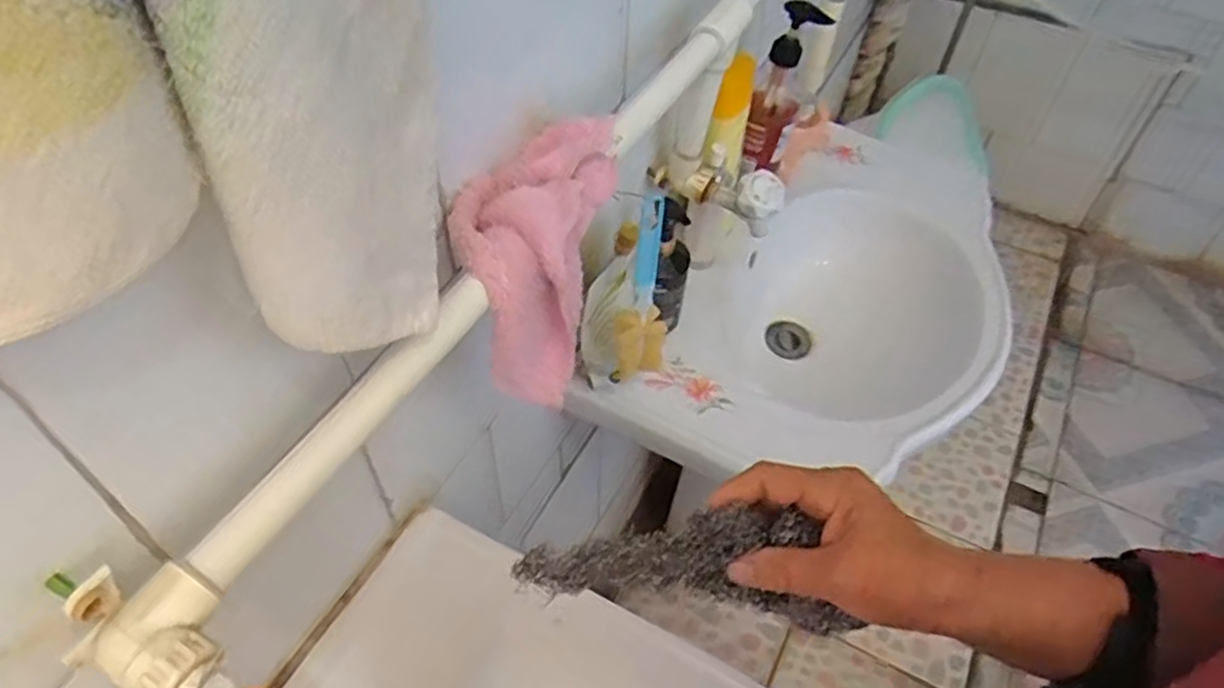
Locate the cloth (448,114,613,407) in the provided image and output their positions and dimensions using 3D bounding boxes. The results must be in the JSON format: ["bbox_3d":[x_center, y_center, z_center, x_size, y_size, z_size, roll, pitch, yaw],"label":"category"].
[{"bbox_3d":[-0.054,-0.061,0.567,0.086,0.144,0.165,13,51,8],"label":"cloth"}]

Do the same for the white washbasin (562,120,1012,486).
[{"bbox_3d":[0.282,-0.011,0.976,0.357,0.194,0.611,29,54,20],"label":"white washbasin"}]

